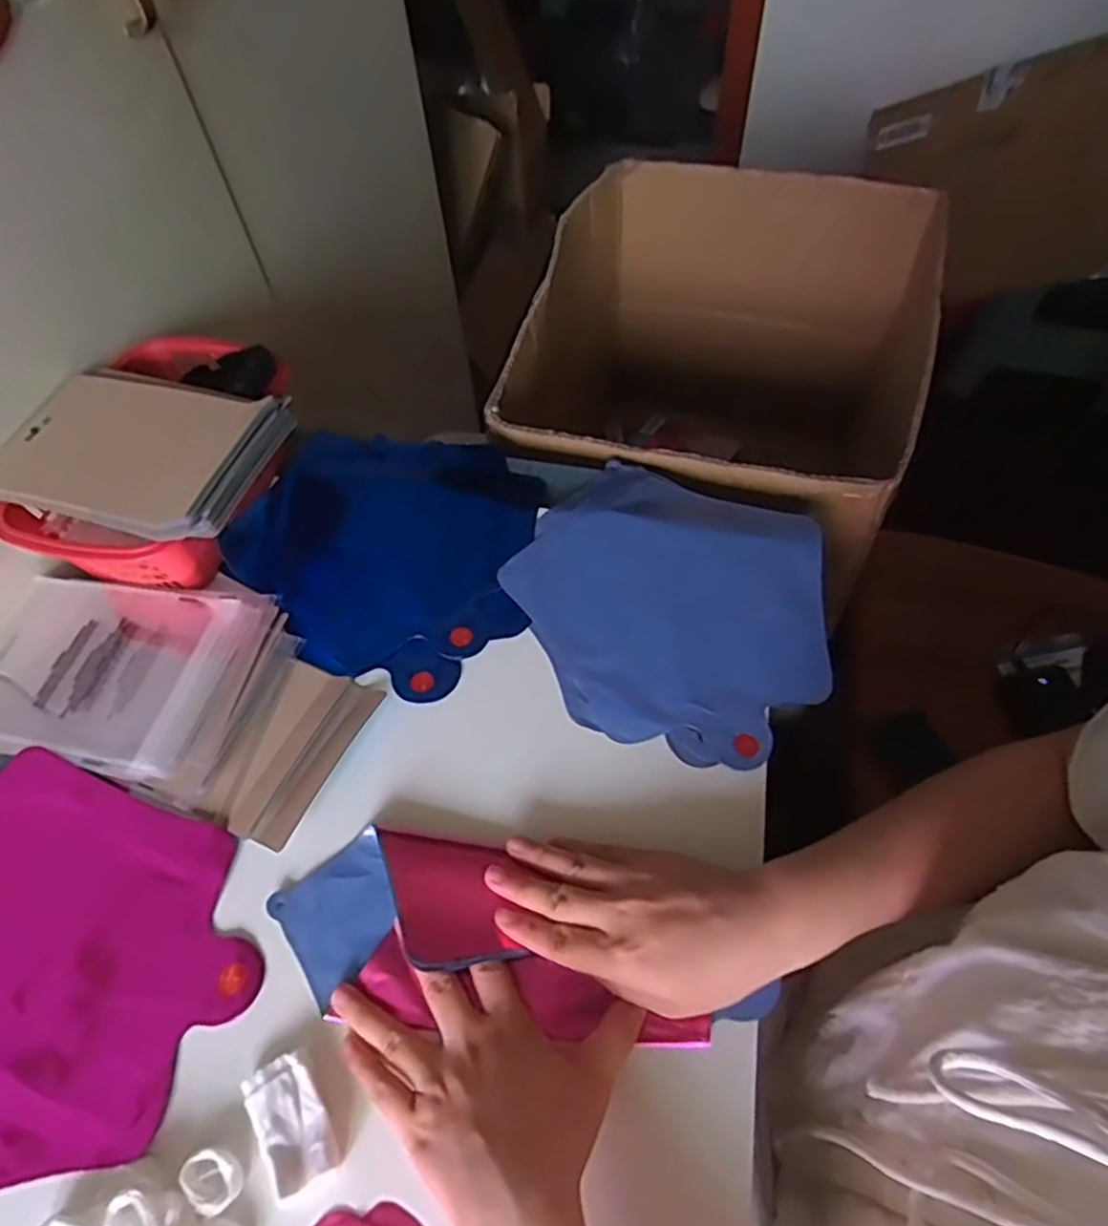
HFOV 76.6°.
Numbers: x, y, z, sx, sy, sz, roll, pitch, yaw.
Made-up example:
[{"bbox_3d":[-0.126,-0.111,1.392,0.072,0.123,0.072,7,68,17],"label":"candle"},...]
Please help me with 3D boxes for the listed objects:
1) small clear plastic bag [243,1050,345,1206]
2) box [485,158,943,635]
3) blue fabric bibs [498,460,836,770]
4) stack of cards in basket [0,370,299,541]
[{"bbox_3d":[-0.126,0.246,0.340,0.030,0.015,0.057,-34,62,-17],"label":"small clear plastic bag"},{"bbox_3d":[0.192,-0.234,0.856,0.421,0.372,0.516,17,60,13],"label":"box"},{"bbox_3d":[0.086,-0.012,0.509,0.222,0.020,0.228,23,62,16],"label":"blue fabric bibs"},{"bbox_3d":[-0.283,-0.115,0.475,0.183,0.024,0.126,15,60,12],"label":"stack of cards in basket"}]

